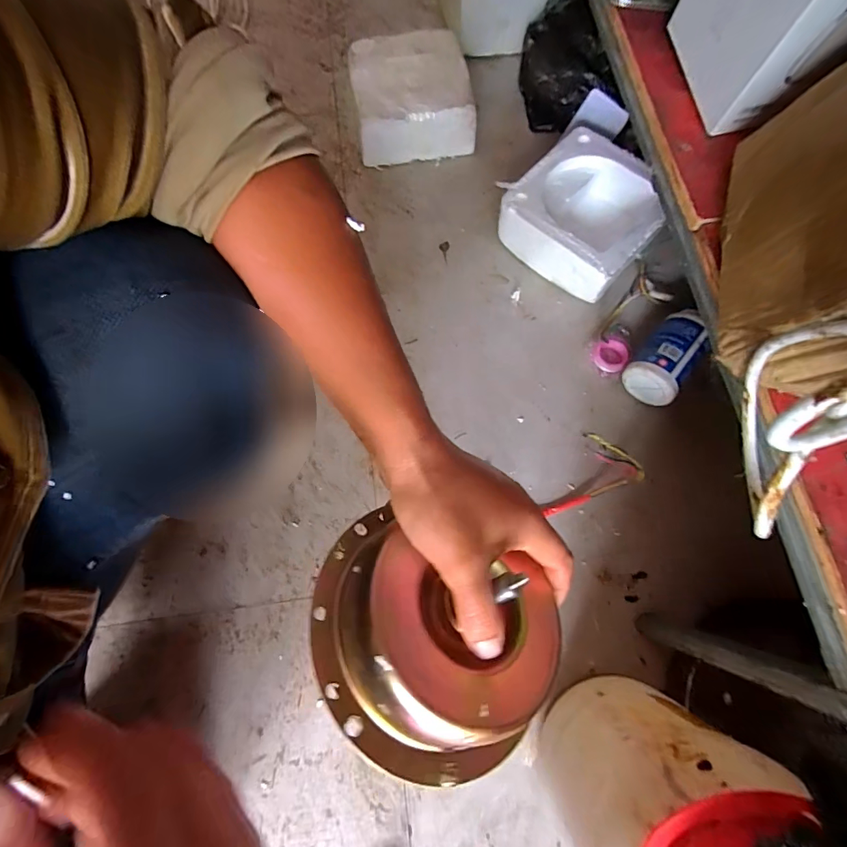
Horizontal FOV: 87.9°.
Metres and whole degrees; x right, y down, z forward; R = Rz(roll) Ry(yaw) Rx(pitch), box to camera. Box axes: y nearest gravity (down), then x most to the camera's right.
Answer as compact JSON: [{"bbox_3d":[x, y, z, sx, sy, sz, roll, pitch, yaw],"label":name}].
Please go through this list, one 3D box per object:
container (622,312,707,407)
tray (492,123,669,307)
[{"bbox_3d":[0.329,-0.086,0.598,0.075,0.067,0.118,37,77,11],"label":"container"},{"bbox_3d":[0.244,-0.318,0.662,0.193,0.086,0.212,41,78,12],"label":"tray"}]

